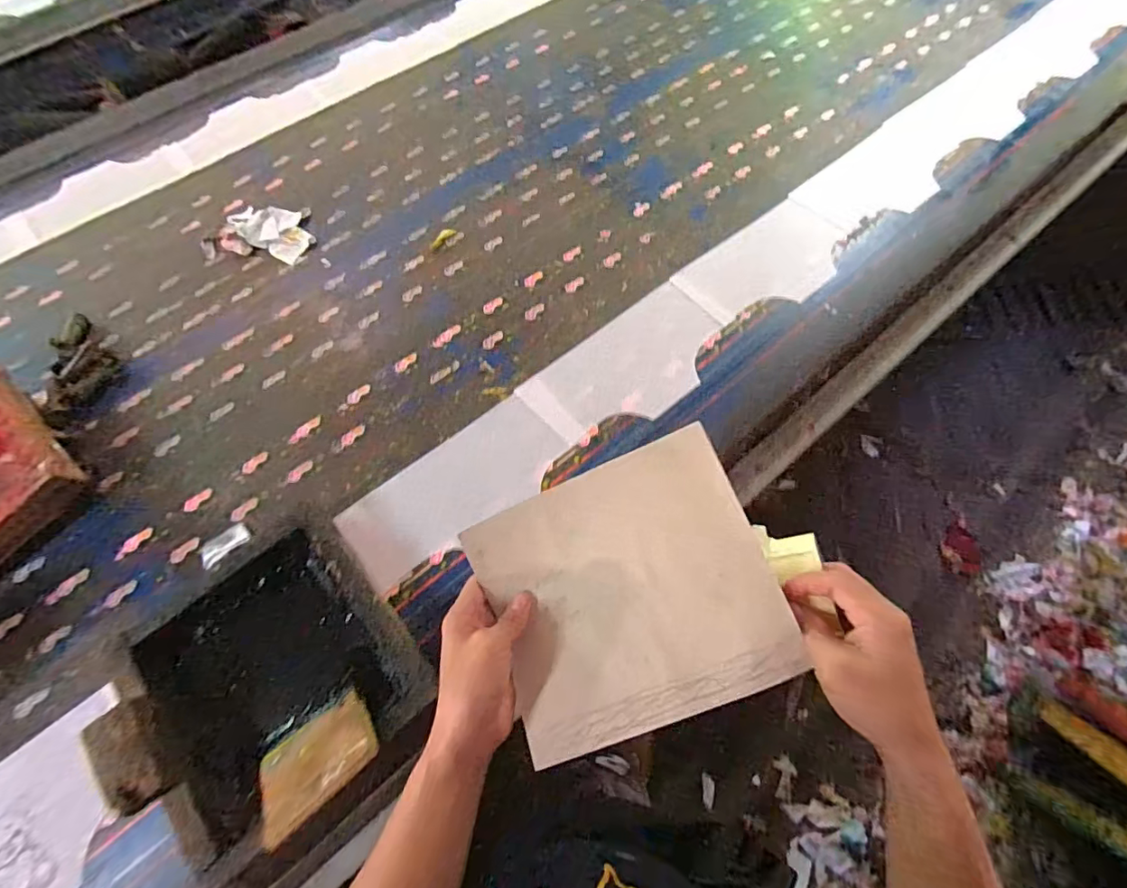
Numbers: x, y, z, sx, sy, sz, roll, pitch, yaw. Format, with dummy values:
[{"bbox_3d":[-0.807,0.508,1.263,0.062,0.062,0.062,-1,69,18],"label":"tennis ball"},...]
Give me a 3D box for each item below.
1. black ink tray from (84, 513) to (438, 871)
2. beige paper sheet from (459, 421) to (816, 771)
[{"bbox_3d":[-0.299,0.231,0.531,0.252,0.078,0.278,-38,67,-14],"label":"black ink tray"},{"bbox_3d":[0.047,0.117,0.419,0.218,0.019,0.196,-24,75,10],"label":"beige paper sheet"}]

